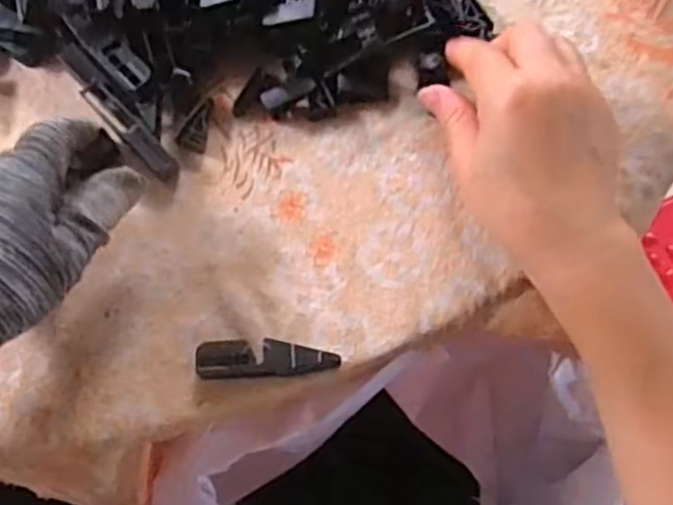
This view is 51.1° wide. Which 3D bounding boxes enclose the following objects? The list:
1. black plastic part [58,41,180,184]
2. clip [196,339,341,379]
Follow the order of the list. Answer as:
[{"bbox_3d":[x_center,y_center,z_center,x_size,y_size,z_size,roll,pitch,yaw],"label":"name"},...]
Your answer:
[{"bbox_3d":[-0.118,-0.074,0.371,0.015,0.012,0.096,-40,81,-12],"label":"black plastic part"},{"bbox_3d":[-0.032,0.049,0.327,0.065,0.011,0.016,-3,69,1],"label":"clip"}]

